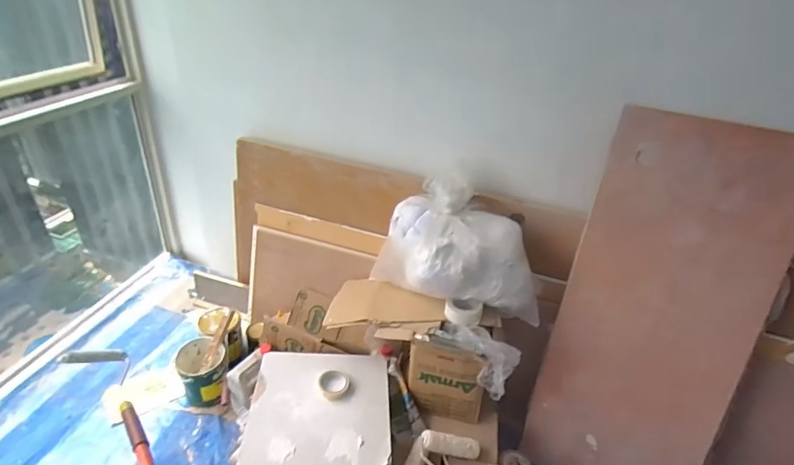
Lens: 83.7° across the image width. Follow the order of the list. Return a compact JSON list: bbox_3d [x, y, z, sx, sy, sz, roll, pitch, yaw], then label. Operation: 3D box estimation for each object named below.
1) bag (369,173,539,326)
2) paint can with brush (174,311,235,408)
[{"bbox_3d":[0.193,0.054,1.452,0.525,0.351,0.320,6,34,0],"label":"bag"},{"bbox_3d":[-0.712,0.489,1.638,0.194,0.289,0.211,3,34,-5],"label":"paint can with brush"}]

